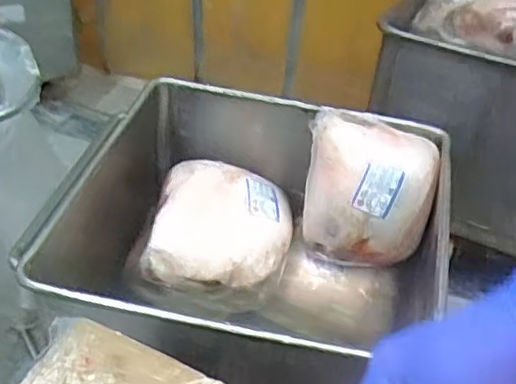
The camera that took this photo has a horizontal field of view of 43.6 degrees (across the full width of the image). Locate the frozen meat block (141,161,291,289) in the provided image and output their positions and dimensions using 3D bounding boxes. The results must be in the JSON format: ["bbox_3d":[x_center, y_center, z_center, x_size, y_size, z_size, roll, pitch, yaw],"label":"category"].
[{"bbox_3d":[-0.071,0.053,1.342,0.276,0.145,0.290,9,40,6],"label":"frozen meat block"}]

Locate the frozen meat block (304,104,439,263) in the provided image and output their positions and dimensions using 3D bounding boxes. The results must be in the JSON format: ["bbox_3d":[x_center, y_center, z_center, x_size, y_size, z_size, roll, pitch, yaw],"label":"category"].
[{"bbox_3d":[0.225,0.002,1.352,0.266,0.259,0.167,13,40,10],"label":"frozen meat block"}]

